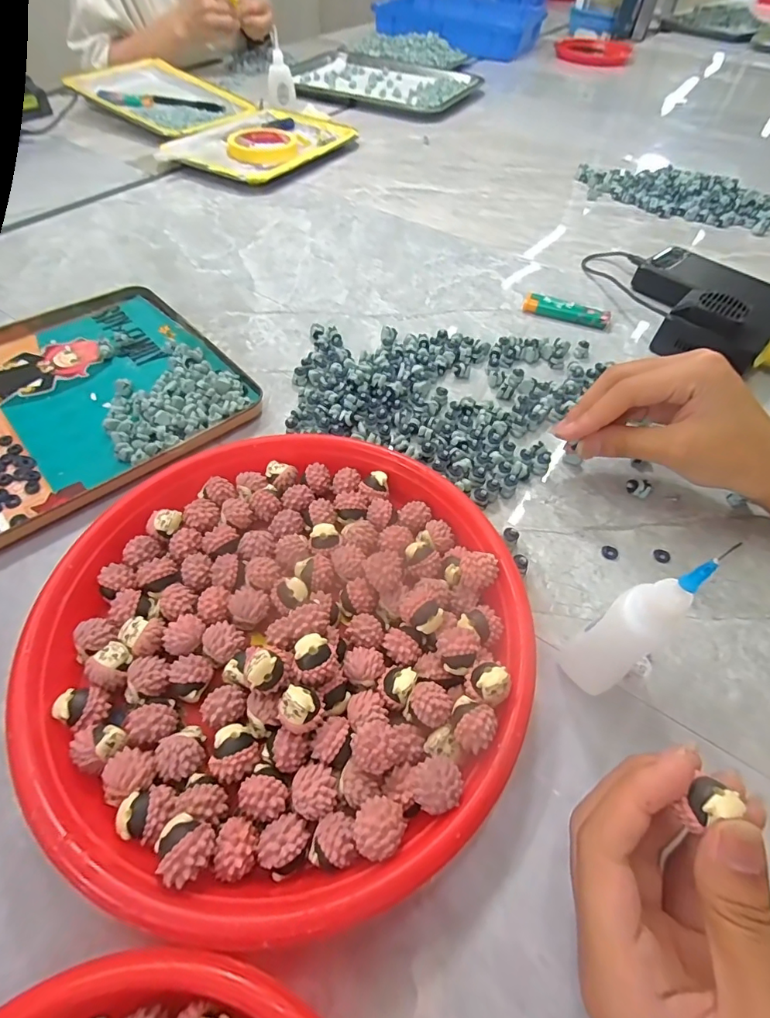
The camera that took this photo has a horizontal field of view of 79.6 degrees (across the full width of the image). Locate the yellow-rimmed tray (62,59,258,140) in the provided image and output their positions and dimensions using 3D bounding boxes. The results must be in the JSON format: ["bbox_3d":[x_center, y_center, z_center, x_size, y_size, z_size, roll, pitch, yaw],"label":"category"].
[{"bbox_3d":[-0.347,-0.657,0.731,0.269,0.022,0.182,29,58,16],"label":"yellow-rimmed tray"}]

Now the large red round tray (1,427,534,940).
[{"bbox_3d":[-0.051,0.052,0.233,0.225,0.035,0.229,2,54,-3],"label":"large red round tray"}]

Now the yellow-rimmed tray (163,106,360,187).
[{"bbox_3d":[-0.180,-0.532,0.667,0.200,0.014,0.266,22,56,11],"label":"yellow-rimmed tray"}]

